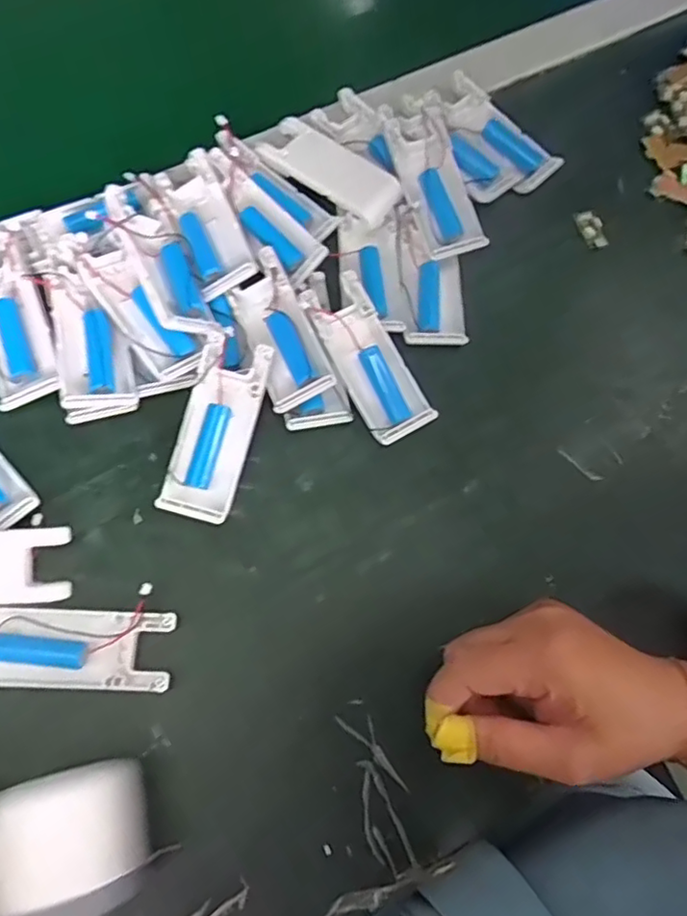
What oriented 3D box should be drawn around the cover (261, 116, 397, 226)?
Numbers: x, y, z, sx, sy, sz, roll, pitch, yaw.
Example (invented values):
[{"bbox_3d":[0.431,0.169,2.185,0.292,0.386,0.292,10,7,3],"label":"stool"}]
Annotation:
[{"bbox_3d":[-0.010,-0.200,0.420,0.101,0.015,0.037,38,73,8],"label":"cover"}]

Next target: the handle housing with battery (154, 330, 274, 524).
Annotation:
[{"bbox_3d":[-0.074,-0.018,0.351,0.041,0.012,0.104,15,85,4],"label":"handle housing with battery"}]

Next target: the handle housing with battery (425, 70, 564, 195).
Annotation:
[{"bbox_3d":[0.111,-0.239,0.447,0.102,0.021,0.042,43,74,9],"label":"handle housing with battery"}]

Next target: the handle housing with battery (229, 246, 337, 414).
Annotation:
[{"bbox_3d":[-0.040,-0.078,0.367,0.037,0.018,0.101,-20,75,-10],"label":"handle housing with battery"}]

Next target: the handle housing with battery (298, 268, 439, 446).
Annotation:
[{"bbox_3d":[0.015,-0.061,0.374,0.041,0.014,0.104,-28,87,-12],"label":"handle housing with battery"}]

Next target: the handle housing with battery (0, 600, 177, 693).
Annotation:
[{"bbox_3d":[-0.143,0.099,0.317,0.104,0.011,0.040,3,72,-3],"label":"handle housing with battery"}]

